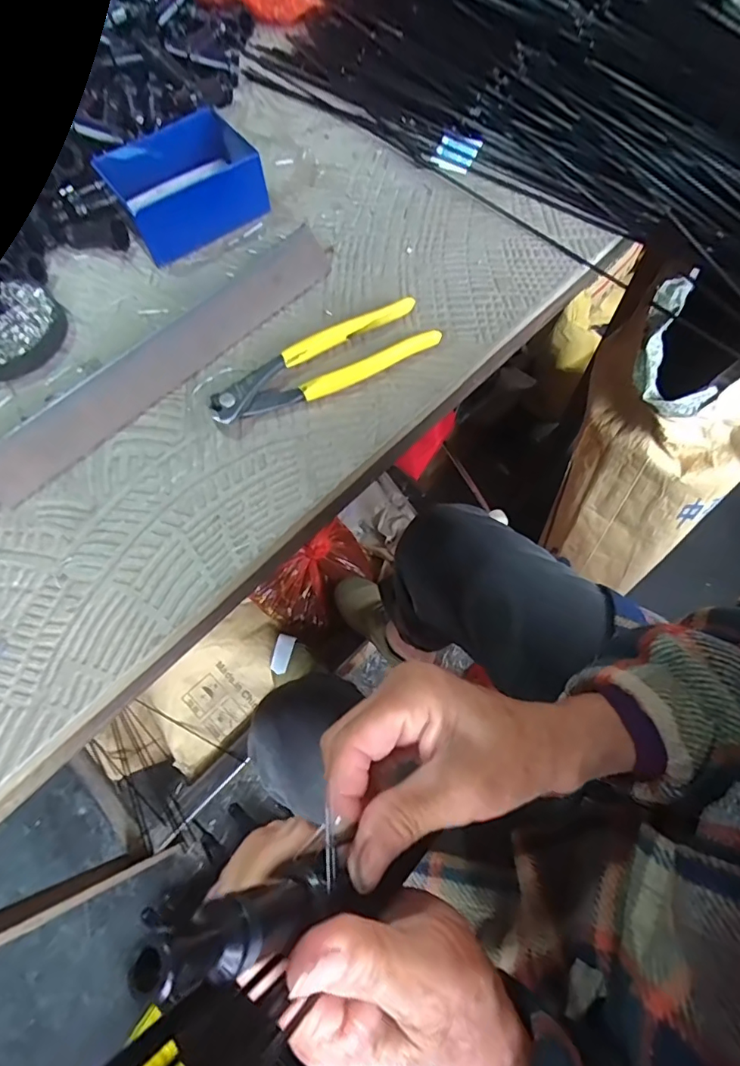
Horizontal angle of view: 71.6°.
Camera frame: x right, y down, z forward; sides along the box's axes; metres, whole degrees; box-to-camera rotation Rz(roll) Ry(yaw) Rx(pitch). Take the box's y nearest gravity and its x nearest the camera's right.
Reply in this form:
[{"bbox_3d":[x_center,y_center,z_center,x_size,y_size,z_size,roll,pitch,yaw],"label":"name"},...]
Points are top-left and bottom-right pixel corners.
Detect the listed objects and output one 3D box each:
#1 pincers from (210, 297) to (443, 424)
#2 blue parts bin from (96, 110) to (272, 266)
[{"bbox_3d":[-0.031,-0.117,0.356,0.163,0.013,0.044,-28,70,-9],"label":"pincers"},{"bbox_3d":[-0.146,-0.277,0.409,0.105,0.038,0.086,-33,71,-11],"label":"blue parts bin"}]

